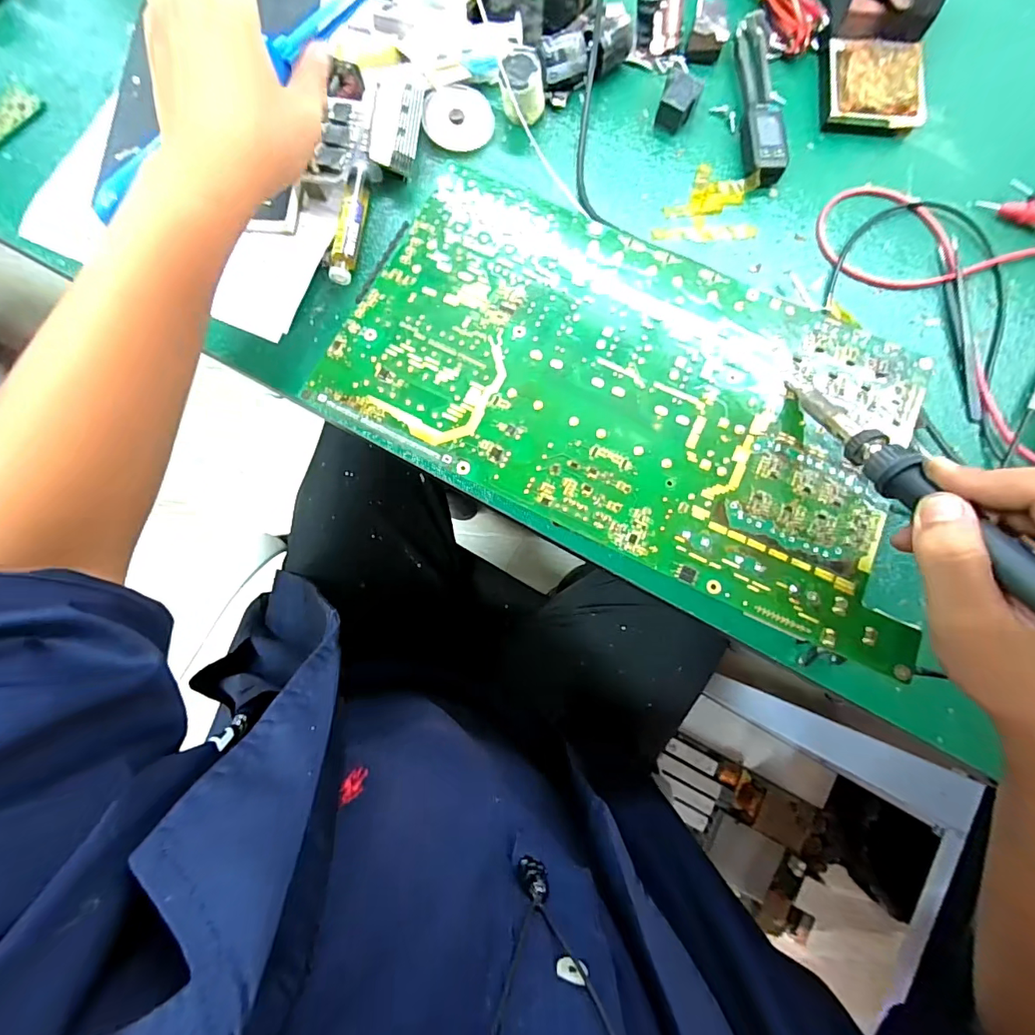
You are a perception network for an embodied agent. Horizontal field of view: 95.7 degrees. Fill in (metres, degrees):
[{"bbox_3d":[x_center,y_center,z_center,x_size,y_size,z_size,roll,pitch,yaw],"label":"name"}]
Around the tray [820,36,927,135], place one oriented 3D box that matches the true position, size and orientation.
[{"bbox_3d":[0.272,-0.333,0.362,0.068,0.025,0.068,1,82,-1],"label":"tray"}]

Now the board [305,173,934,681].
[{"bbox_3d":[0.066,-0.081,0.284,0.342,0.008,0.195,26,78,7],"label":"board"}]

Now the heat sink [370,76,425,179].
[{"bbox_3d":[-0.088,-0.289,0.346,0.035,0.027,0.071,4,82,0],"label":"heat sink"}]

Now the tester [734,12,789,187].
[{"bbox_3d":[0.185,-0.326,0.360,0.028,0.021,0.153,0,82,-1],"label":"tester"}]

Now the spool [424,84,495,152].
[{"bbox_3d":[-0.044,-0.306,0.358,0.052,0.004,0.046,1,96,-11],"label":"spool"}]

